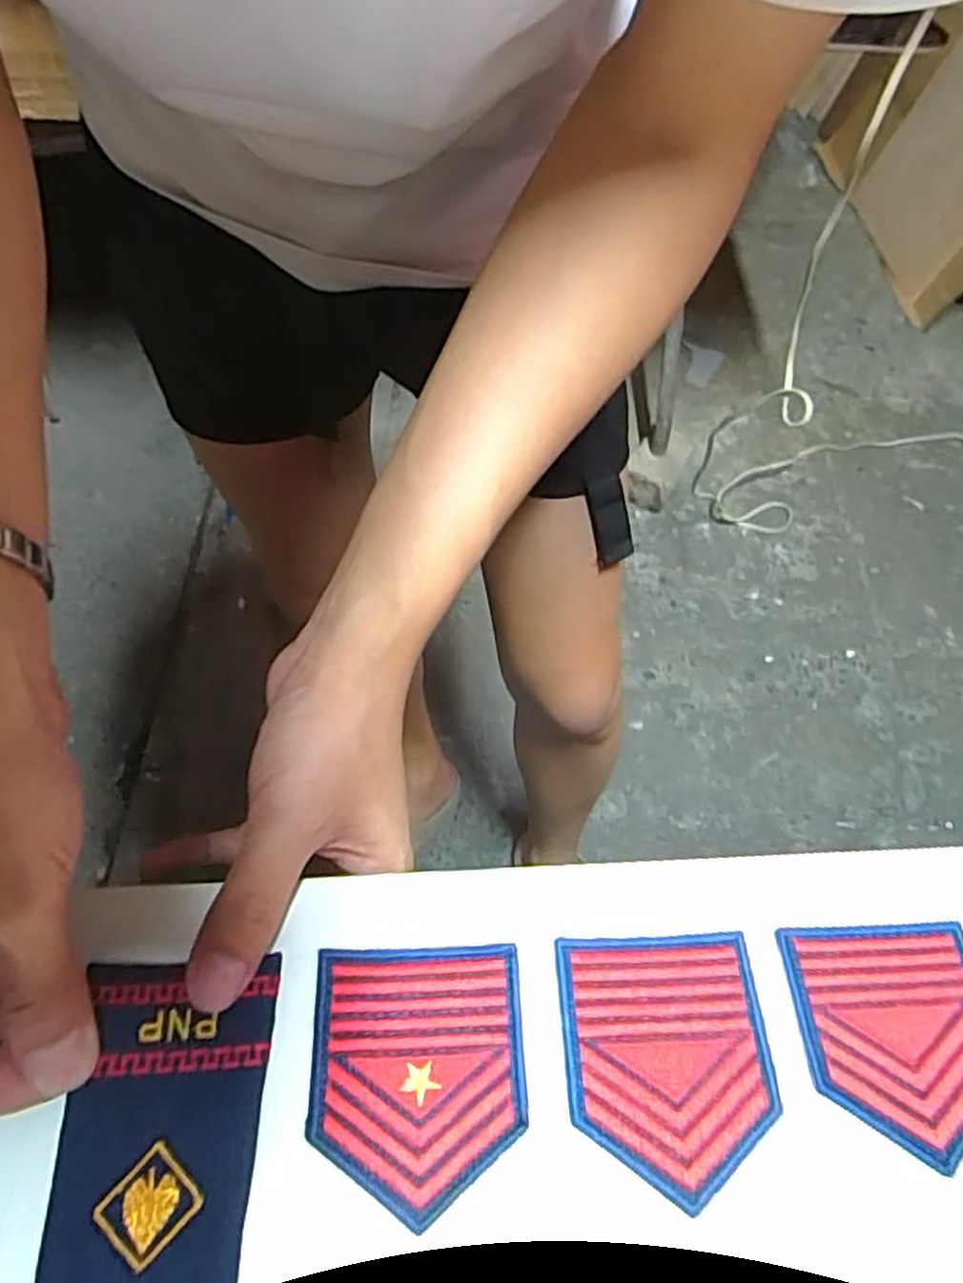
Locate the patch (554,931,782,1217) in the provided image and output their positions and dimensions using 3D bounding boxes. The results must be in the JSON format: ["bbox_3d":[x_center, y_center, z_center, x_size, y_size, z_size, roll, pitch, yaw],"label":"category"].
[{"bbox_3d":[0.058,0.128,0.236,0.062,0.004,0.071,0,55,-4],"label":"patch"}]

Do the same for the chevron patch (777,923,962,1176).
[{"bbox_3d":[0.133,0.126,0.244,0.063,0.006,0.066,-1,55,-5],"label":"chevron patch"}]

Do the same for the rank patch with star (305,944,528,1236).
[{"bbox_3d":[-0.019,0.130,0.231,0.064,0.004,0.070,0,55,-4],"label":"rank patch with star"}]

